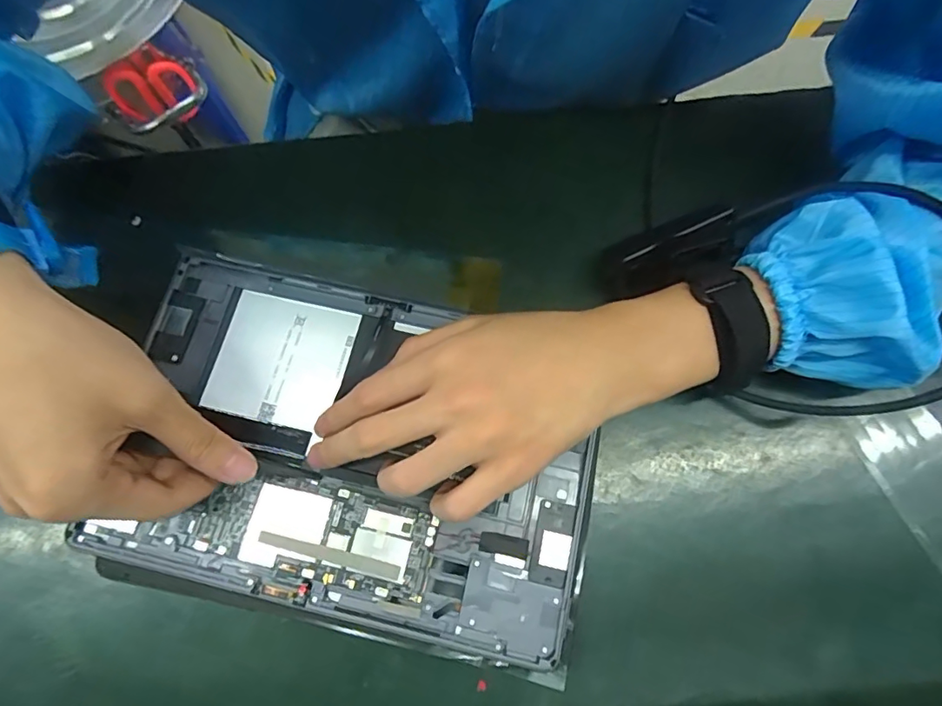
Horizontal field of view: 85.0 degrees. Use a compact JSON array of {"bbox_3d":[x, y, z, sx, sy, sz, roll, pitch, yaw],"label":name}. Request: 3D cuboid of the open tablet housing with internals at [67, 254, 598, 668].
[{"bbox_3d":[-0.065,0.049,0.275,0.251,0.009,0.165,13,76,5],"label":"open tablet housing with internals"}]

